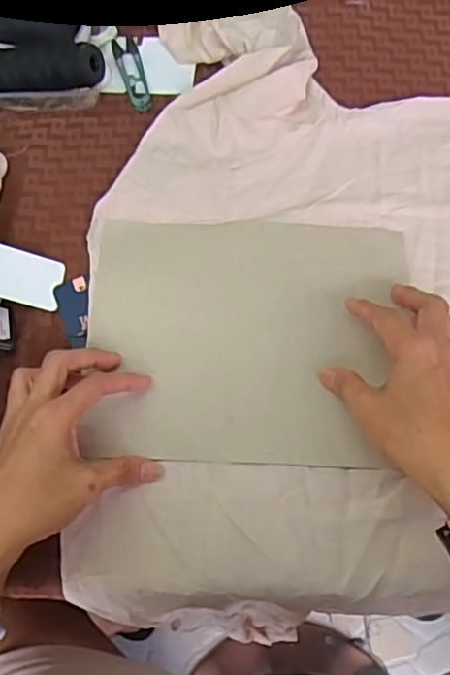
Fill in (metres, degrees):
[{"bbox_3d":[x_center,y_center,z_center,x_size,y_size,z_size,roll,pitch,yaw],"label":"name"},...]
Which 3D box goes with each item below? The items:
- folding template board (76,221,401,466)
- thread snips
[{"bbox_3d":[0.015,-0.004,0.471,0.240,0.009,0.201,2,68,4],"label":"folding template board"},{"bbox_3d":[-0.092,-0.261,0.593,0.024,0.005,0.099,-15,67,-3],"label":"thread snips"}]

